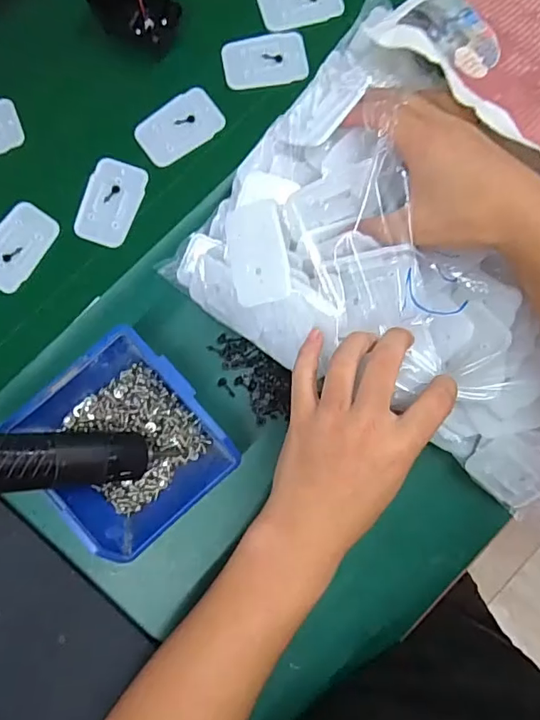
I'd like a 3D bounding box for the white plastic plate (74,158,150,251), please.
[{"bbox_3d":[-0.130,-0.128,0.411,0.045,0.004,0.071,19,82,1],"label":"white plastic plate"}]

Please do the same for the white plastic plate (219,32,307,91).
[{"bbox_3d":[-0.004,-0.253,0.427,0.070,0.004,0.045,-9,83,-3],"label":"white plastic plate"}]

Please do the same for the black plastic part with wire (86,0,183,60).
[{"bbox_3d":[-0.109,-0.285,0.410,0.059,0.039,0.039,23,83,1],"label":"black plastic part with wire"}]

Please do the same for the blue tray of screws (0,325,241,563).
[{"bbox_3d":[-0.099,0.058,0.358,0.118,0.062,0.125,-41,86,-6],"label":"blue tray of screws"}]

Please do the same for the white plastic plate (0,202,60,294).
[{"bbox_3d":[-0.206,-0.092,0.408,0.044,0.004,0.071,34,83,3],"label":"white plastic plate"}]

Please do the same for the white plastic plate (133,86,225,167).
[{"bbox_3d":[-0.075,-0.194,0.419,0.070,0.004,0.044,-34,85,-6],"label":"white plastic plate"}]

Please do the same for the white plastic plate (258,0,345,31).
[{"bbox_3d":[0.026,-0.308,0.431,0.069,0.004,0.046,-11,83,-3],"label":"white plastic plate"}]

